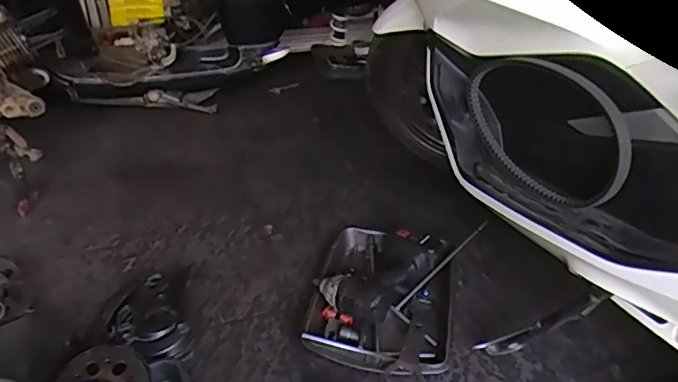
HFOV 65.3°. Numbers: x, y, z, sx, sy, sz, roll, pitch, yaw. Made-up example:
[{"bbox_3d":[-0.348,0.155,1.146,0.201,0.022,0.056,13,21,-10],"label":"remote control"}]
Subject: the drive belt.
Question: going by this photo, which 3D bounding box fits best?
[{"bbox_3d":[0.333,-0.106,0.867,0.061,0.197,0.333,-3,34,-29],"label":"drive belt"}]

